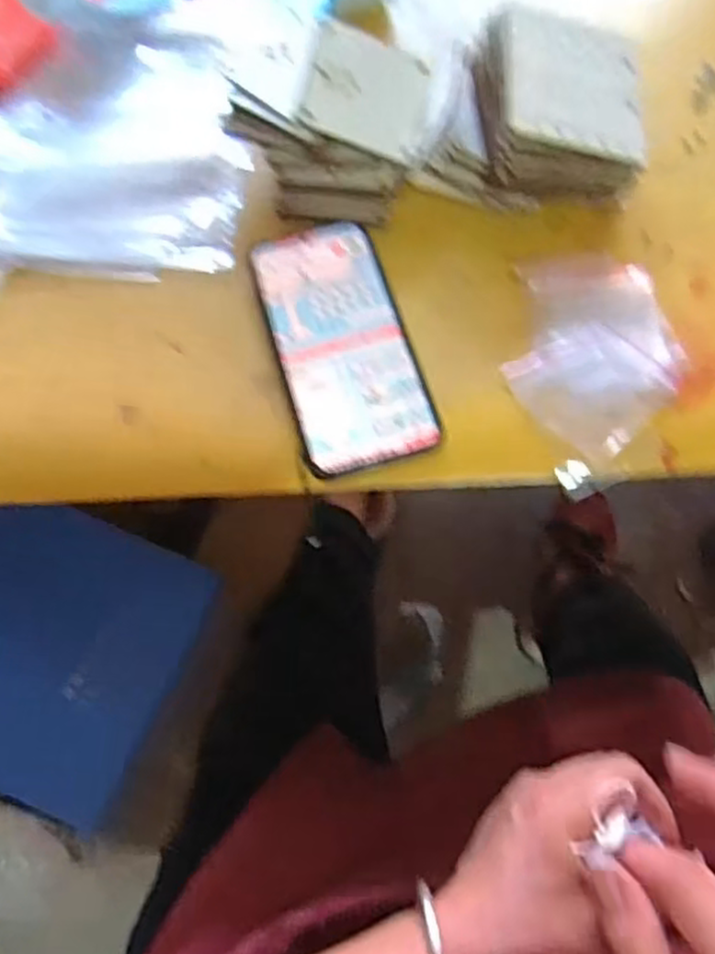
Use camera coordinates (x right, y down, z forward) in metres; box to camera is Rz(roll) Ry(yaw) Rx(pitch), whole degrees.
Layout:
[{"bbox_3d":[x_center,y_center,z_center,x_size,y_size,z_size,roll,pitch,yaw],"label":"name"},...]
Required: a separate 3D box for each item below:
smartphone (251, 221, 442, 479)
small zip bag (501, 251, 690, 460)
[{"bbox_3d":[-0.010,-0.080,0.423,0.074,0.007,0.159,-15,67,-5],"label":"smartphone"},{"bbox_3d":[0.139,-0.076,0.424,0.094,0.006,0.133,9,66,5],"label":"small zip bag"}]

